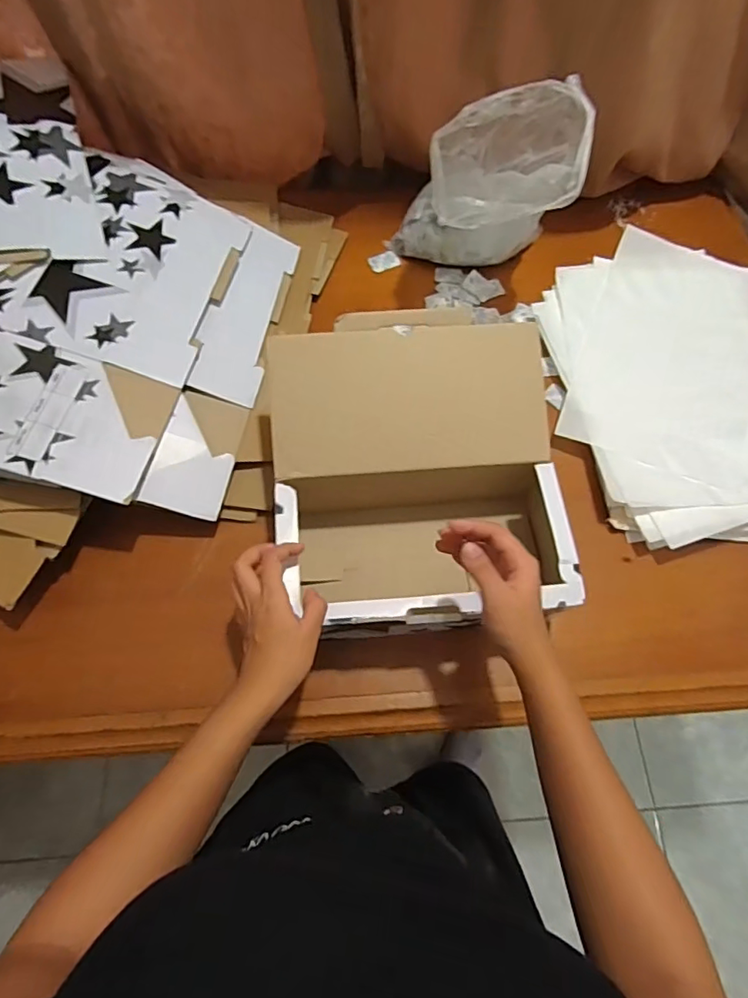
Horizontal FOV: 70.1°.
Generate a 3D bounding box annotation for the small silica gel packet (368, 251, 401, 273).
[{"bbox_3d":[0.015,-0.344,0.772,0.043,0.006,0.028,-20,69,-10],"label":"small silica gel packet"}]

